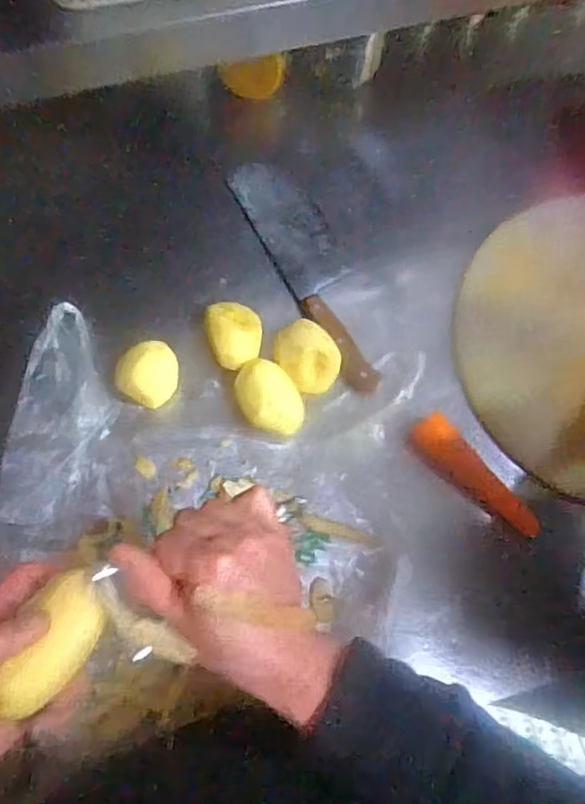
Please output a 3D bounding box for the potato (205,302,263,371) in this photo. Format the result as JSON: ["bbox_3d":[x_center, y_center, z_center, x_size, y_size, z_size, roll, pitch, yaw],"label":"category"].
[{"bbox_3d":[-0.057,-0.066,0.606,0.055,0.045,0.072,-12,74,-7],"label":"potato"}]

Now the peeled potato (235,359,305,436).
[{"bbox_3d":[-0.023,-0.001,0.588,0.057,0.048,0.077,-39,79,-14],"label":"peeled potato"}]

